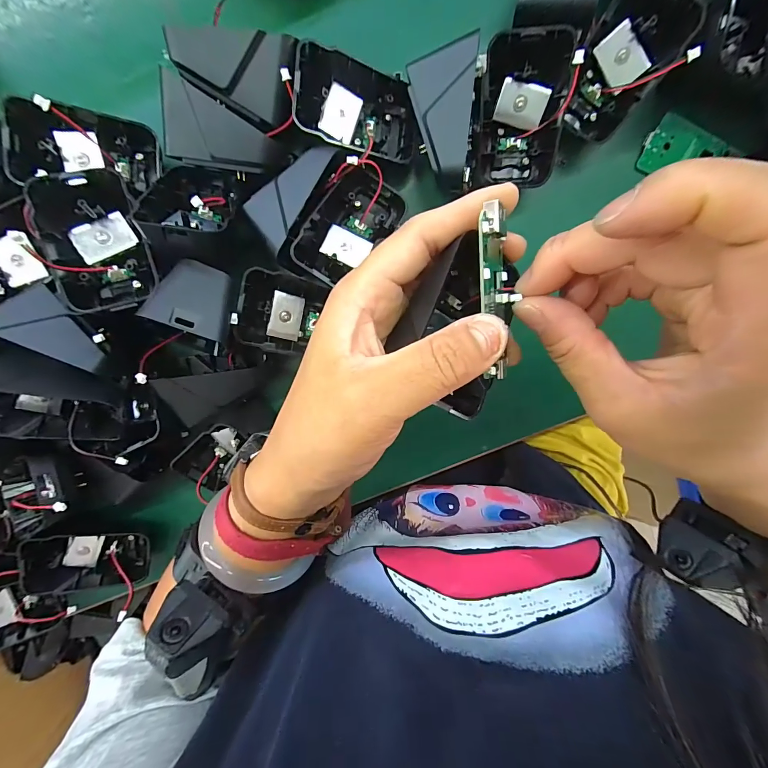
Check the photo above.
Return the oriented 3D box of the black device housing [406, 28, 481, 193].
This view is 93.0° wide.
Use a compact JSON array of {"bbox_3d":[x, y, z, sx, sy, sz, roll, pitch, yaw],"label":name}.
[{"bbox_3d":[0.032,-0.147,0.199,0.036,0.018,0.063,9,105,22],"label":"black device housing"}]

